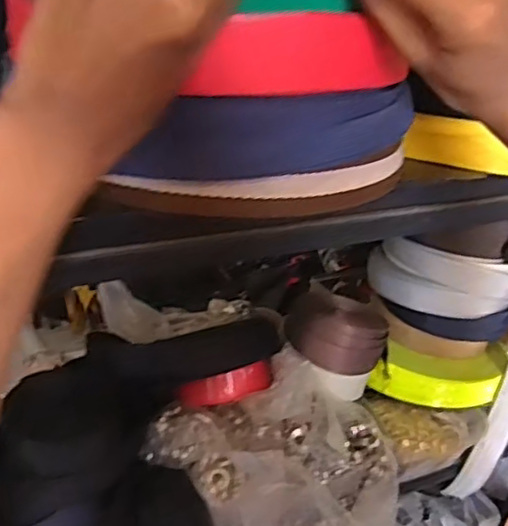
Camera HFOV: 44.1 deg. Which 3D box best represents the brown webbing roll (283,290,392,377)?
[{"bbox_3d":[0.070,0.062,0.540,0.088,0.044,0.063,6,24,5],"label":"brown webbing roll"}]

